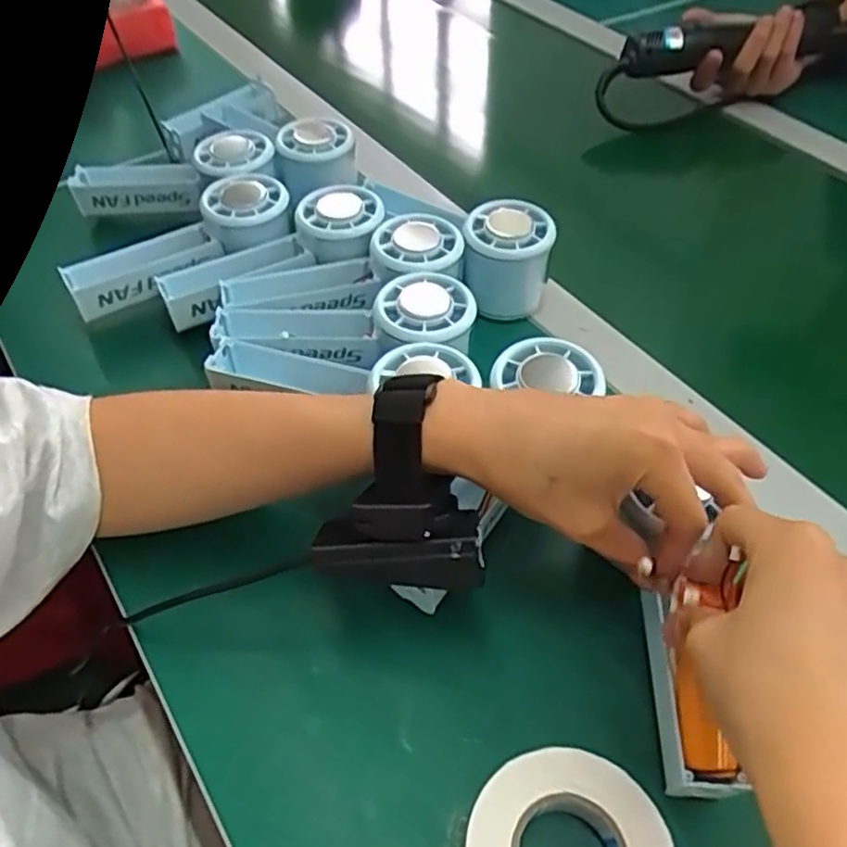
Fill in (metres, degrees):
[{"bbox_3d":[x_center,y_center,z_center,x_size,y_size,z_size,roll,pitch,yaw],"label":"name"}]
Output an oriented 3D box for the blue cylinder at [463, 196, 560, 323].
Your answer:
[{"bbox_3d":[0.054,-0.104,0.461,0.057,0.059,0.059,7,51,5],"label":"blue cylinder"}]

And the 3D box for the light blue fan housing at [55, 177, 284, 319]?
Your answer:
[{"bbox_3d":[-0.161,-0.119,0.464,0.149,0.035,0.053,-32,57,-9],"label":"light blue fan housing"}]

